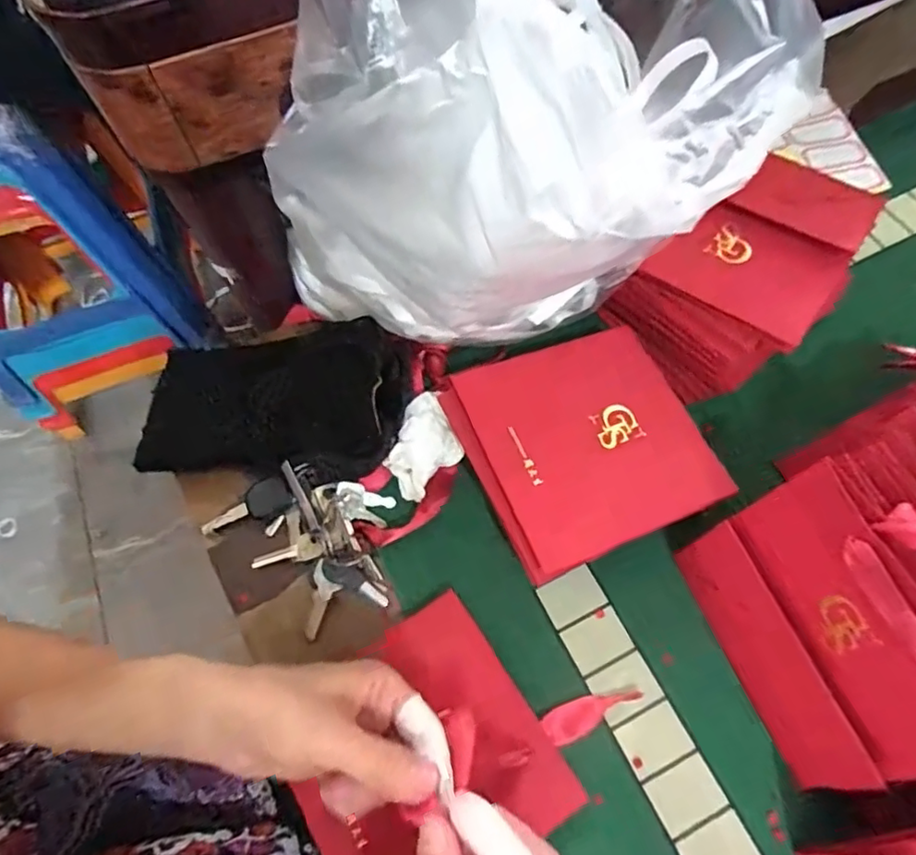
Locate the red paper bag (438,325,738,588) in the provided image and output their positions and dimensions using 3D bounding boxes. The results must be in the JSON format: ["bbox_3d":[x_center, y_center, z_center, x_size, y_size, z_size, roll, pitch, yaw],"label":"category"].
[{"bbox_3d":[0.082,0.009,0.379,0.149,0.012,0.138,-21,74,-14],"label":"red paper bag"}]

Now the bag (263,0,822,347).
[{"bbox_3d":[0.029,-0.194,0.340,0.255,0.230,0.221,9,65,8],"label":"bag"}]

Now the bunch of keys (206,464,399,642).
[{"bbox_3d":[-0.100,0.075,0.411,0.102,0.025,0.125,-41,69,-15],"label":"bunch of keys"}]

